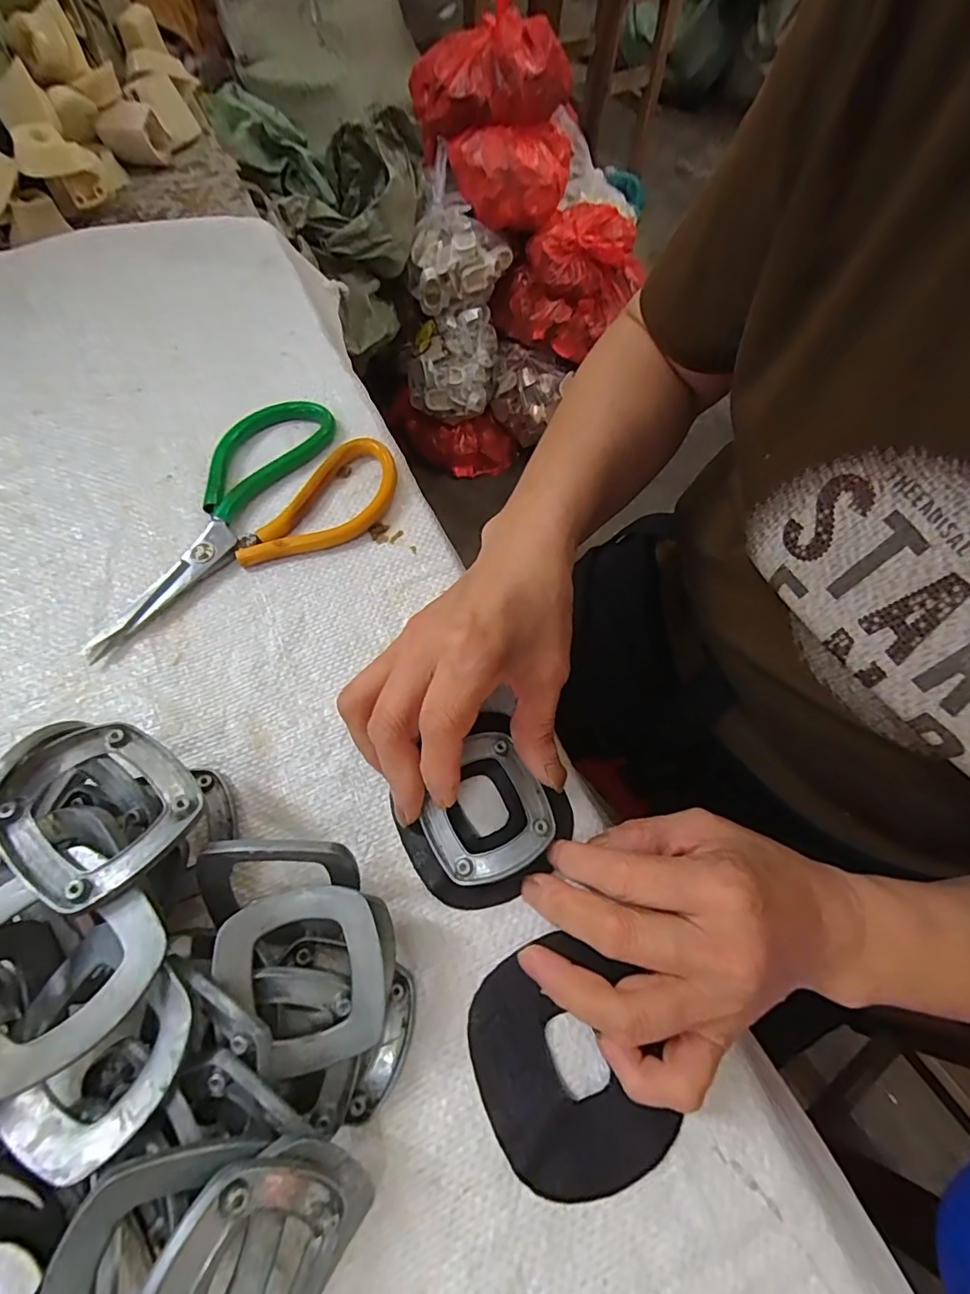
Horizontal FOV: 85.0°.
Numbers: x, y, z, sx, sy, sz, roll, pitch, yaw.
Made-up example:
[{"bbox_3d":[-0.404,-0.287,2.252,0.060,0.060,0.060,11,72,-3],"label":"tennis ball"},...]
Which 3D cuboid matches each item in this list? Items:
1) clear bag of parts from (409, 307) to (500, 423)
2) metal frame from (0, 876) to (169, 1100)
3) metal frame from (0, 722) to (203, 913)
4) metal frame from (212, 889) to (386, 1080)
[{"bbox_3d":[-0.067,-0.592,1.110,0.183,0.145,0.157,0,66,-2],"label":"clear bag of parts"},{"bbox_3d":[-0.140,0.098,0.167,0.061,0.006,0.058,38,49,16],"label":"metal frame"},{"bbox_3d":[-0.140,0.058,0.191,0.060,0.008,0.056,41,57,14],"label":"metal frame"},{"bbox_3d":[-0.064,0.119,0.191,0.054,0.008,0.061,-19,83,-12],"label":"metal frame"}]

